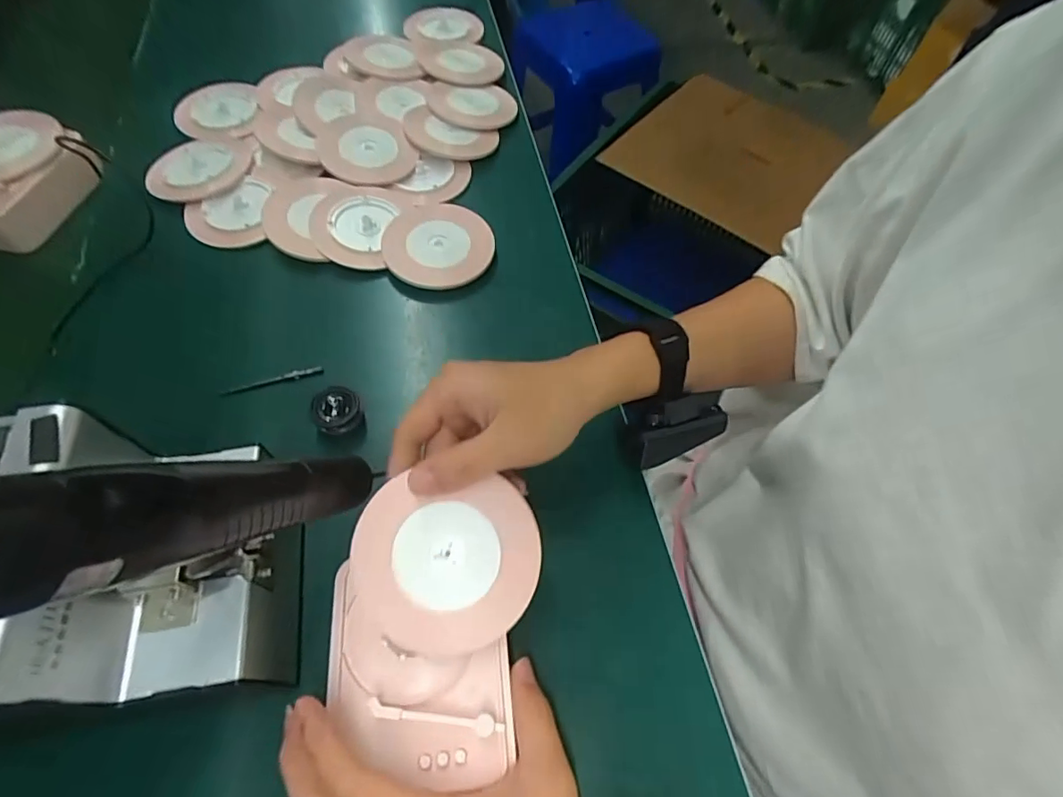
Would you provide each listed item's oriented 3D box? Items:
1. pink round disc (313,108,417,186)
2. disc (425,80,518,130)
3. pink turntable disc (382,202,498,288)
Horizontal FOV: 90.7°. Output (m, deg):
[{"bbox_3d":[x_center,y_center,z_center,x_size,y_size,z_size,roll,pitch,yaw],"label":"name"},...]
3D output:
[{"bbox_3d":[-0.174,-0.263,0.546,0.093,0.012,0.104,-23,64,-15],"label":"pink round disc"},{"bbox_3d":[-0.067,-0.337,0.603,0.097,0.014,0.091,1,60,-2],"label":"disc"},{"bbox_3d":[-0.089,-0.145,0.491,0.105,0.010,0.097,1,60,-2],"label":"pink turntable disc"}]

